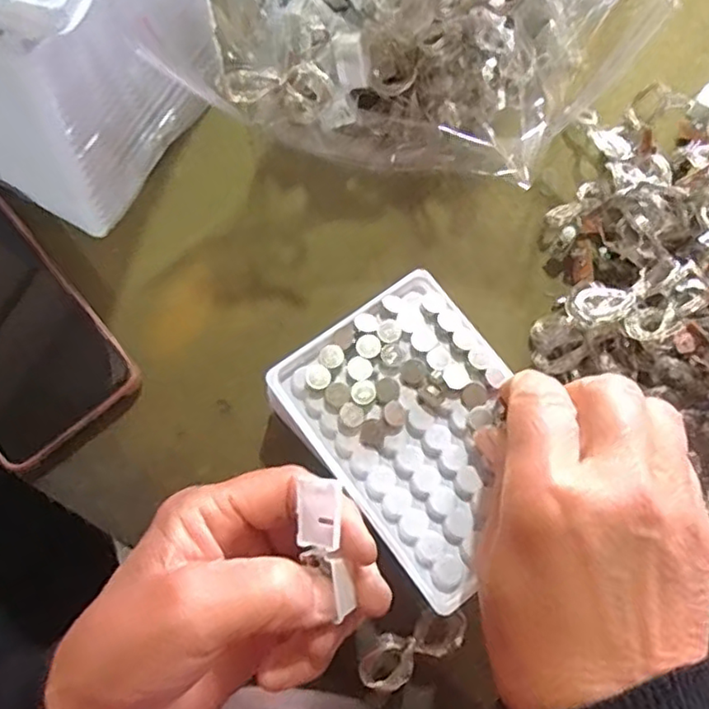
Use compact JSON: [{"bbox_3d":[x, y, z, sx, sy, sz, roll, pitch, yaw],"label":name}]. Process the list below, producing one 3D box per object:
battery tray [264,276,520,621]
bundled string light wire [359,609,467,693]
[{"bbox_3d":[0.031,0.034,0.287,0.094,0.012,0.125,-36,76,-10],"label":"battery tray"},{"bbox_3d":[0.026,0.127,0.277,0.050,0.011,0.021,-30,75,-9],"label":"bundled string light wire"}]

